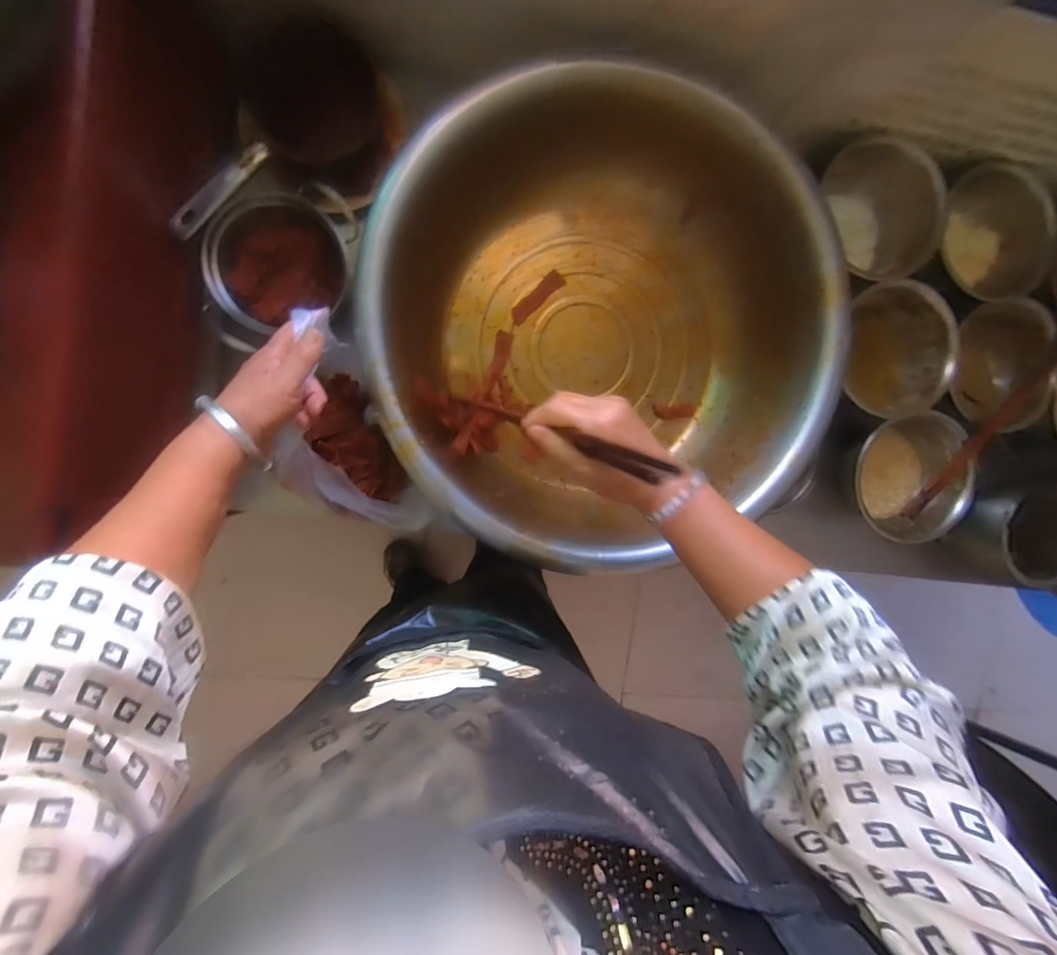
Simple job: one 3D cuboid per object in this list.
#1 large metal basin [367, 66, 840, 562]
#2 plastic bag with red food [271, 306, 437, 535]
[{"bbox_3d":[0.087,-0.171,0.610,0.533,0.178,0.507,0,94,-8],"label":"large metal basin"},{"bbox_3d":[-0.213,-0.025,0.549,0.138,0.225,0.224,-25,97,-6],"label":"plastic bag with red food"}]

